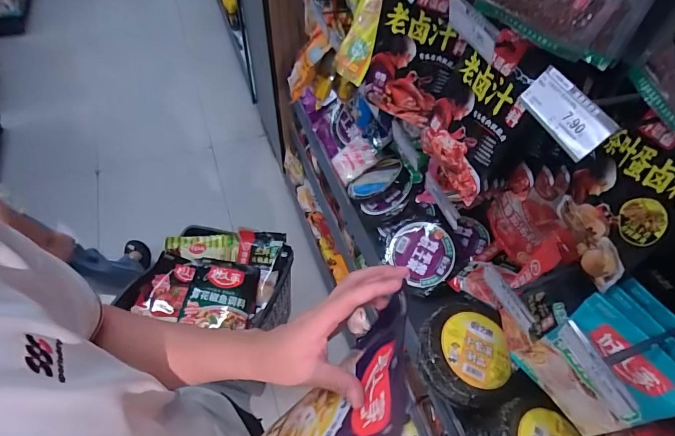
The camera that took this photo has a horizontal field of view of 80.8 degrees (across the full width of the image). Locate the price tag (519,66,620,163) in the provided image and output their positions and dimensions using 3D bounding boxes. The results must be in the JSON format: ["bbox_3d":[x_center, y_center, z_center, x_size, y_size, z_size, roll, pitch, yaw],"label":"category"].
[{"bbox_3d":[0.216,-0.102,0.381,0.009,0.041,0.101,8,47,-32],"label":"price tag"}]

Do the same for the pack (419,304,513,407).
[{"bbox_3d":[0.263,0.282,0.840,0.175,0.064,0.201,2,54,0],"label":"pack"}]

